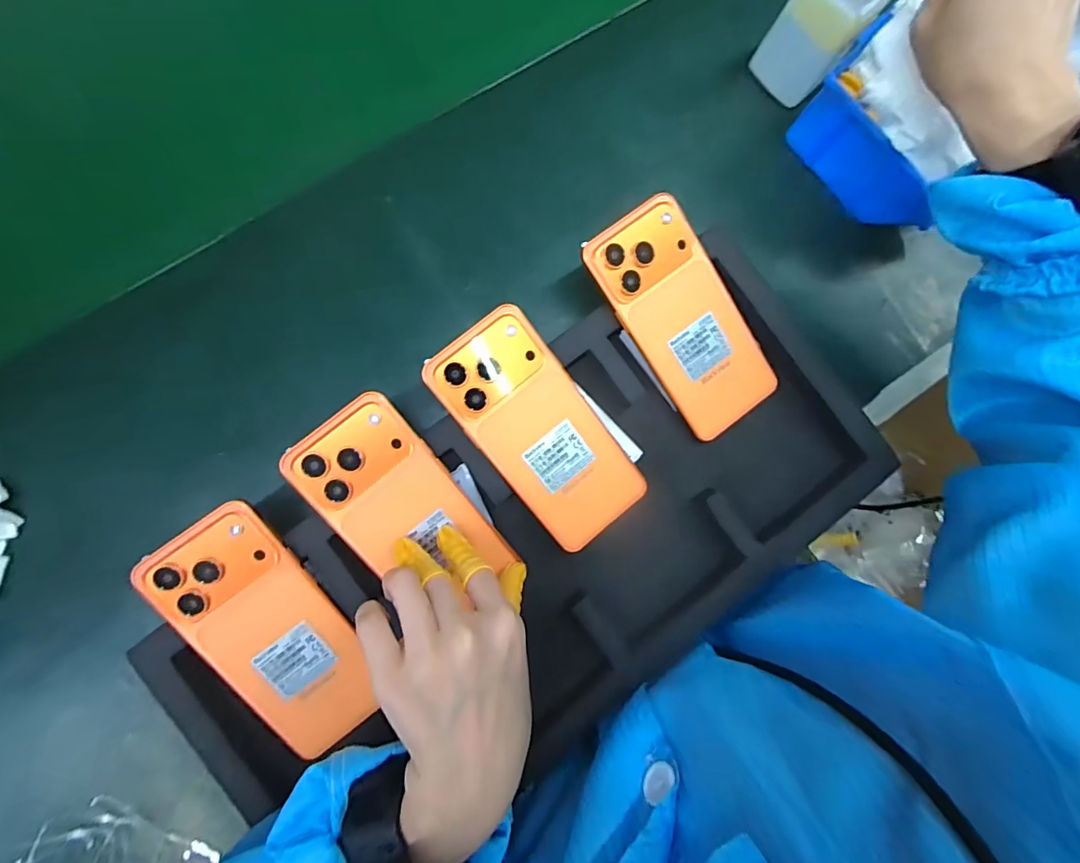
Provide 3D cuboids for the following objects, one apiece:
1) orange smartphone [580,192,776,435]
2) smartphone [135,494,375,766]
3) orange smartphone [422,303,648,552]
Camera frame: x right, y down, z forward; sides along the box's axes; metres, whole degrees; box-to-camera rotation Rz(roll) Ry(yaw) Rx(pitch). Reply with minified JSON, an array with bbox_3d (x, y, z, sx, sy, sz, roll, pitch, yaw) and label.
[{"bbox_3d":[0.102,-0.076,0.342,0.076,0.005,0.160,-36,102,-4],"label":"orange smartphone"},{"bbox_3d":[-0.165,0.124,0.303,0.071,0.008,0.157,-37,100,-12],"label":"smartphone"},{"bbox_3d":[0.002,0.000,0.329,0.074,0.007,0.162,-39,101,-5],"label":"orange smartphone"}]

